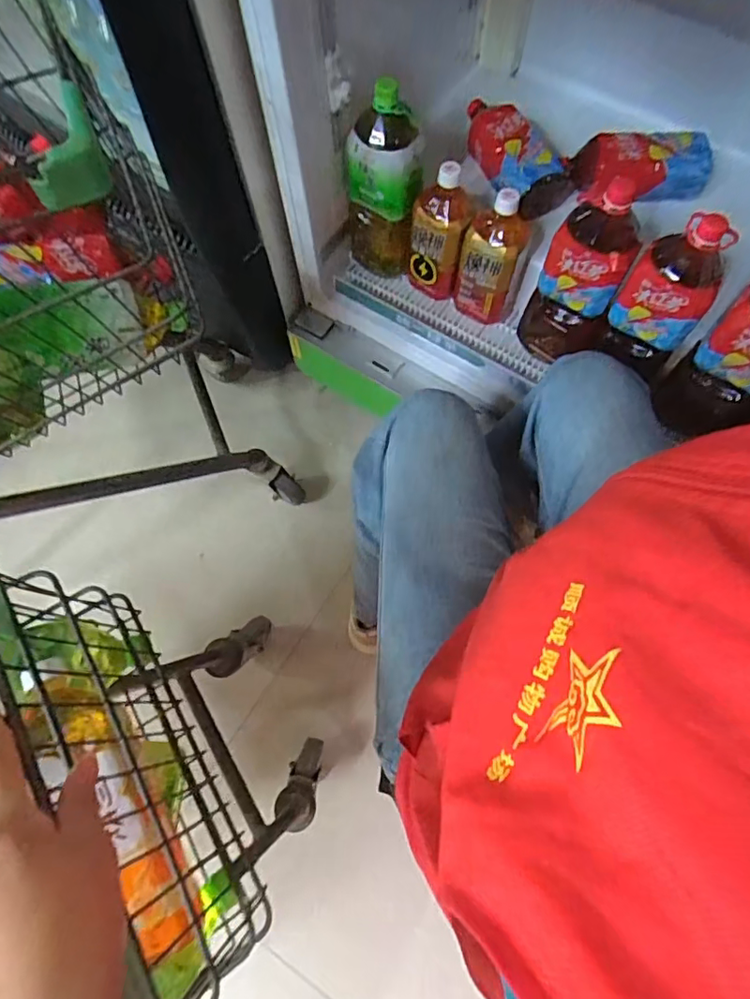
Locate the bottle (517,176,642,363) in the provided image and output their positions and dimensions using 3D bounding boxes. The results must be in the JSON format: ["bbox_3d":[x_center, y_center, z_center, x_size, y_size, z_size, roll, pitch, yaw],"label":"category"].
[{"bbox_3d":[0.289,-0.308,0.775,0.113,0.278,0.086,14,72,6],"label":"bottle"}]

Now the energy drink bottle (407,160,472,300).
[{"bbox_3d":[0.107,-0.429,0.868,0.093,0.229,0.077,28,64,10],"label":"energy drink bottle"}]

